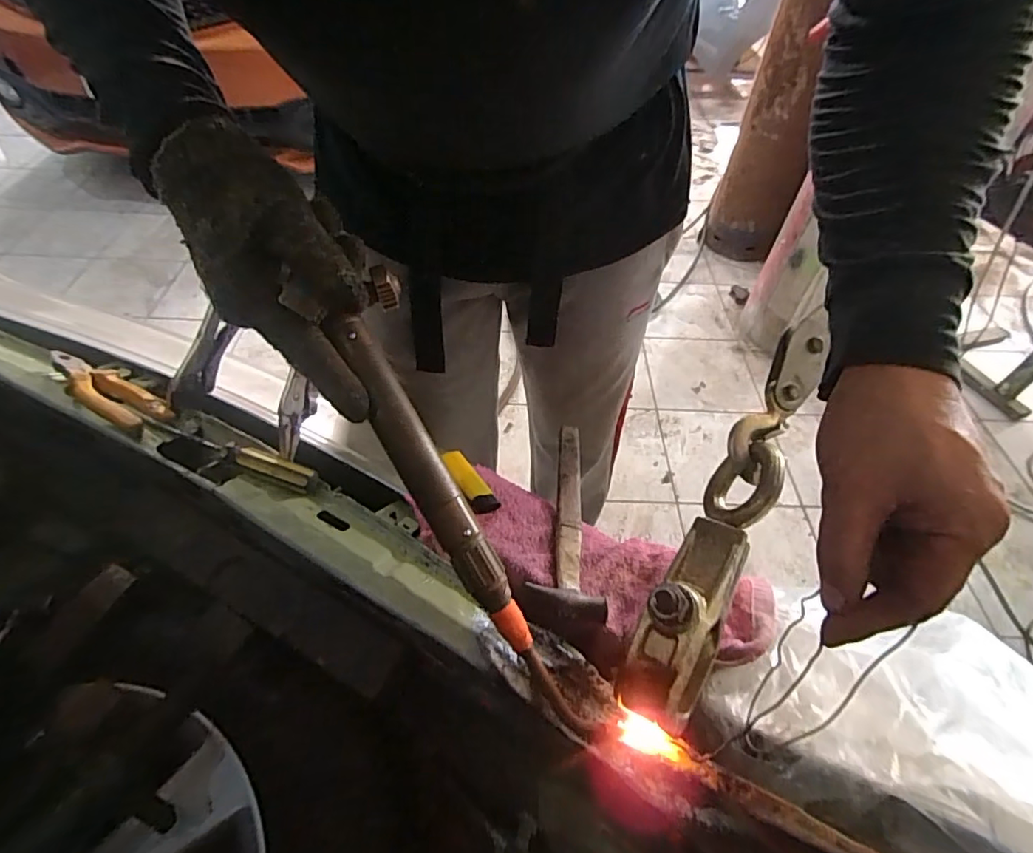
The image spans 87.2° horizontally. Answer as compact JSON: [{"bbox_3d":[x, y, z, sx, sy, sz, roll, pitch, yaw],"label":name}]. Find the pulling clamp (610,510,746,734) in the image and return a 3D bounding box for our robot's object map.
[{"bbox_3d":[0.109,0.115,0.346,0.045,0.052,0.131,24,52,16],"label":"pulling clamp"}]

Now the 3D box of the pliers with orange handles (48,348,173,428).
[{"bbox_3d":[-0.375,-0.034,0.493,0.141,0.026,0.044,26,53,18],"label":"pliers with orange handles"}]

